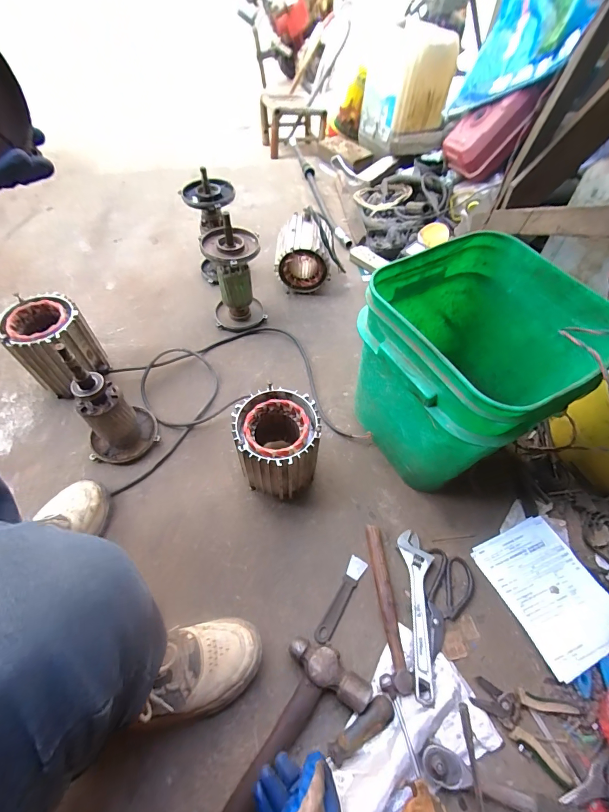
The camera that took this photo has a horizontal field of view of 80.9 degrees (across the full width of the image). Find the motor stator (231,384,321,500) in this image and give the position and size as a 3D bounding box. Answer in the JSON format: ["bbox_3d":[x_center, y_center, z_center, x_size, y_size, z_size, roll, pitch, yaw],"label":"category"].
[{"bbox_3d":[-0.048,0.080,0.659,0.141,0.175,0.145,2,58,-3],"label":"motor stator"}]

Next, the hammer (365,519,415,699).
[{"bbox_3d":[0.134,0.322,0.594,0.043,0.028,0.247,-1,56,-3],"label":"hammer"}]

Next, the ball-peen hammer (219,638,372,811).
[{"bbox_3d":[-0.074,0.483,0.470,0.365,0.037,0.125,-38,65,-24],"label":"ball-peen hammer"}]

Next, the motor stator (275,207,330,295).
[{"bbox_3d":[-0.010,-0.420,0.993,0.136,0.159,0.159,-1,56,-3],"label":"motor stator"}]

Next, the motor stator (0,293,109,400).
[{"bbox_3d":[-0.521,-0.119,0.764,0.136,0.180,0.136,-39,68,-24],"label":"motor stator"}]

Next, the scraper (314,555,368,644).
[{"bbox_3d":[0.062,0.327,0.605,0.029,0.006,0.144,29,60,16],"label":"scraper"}]

